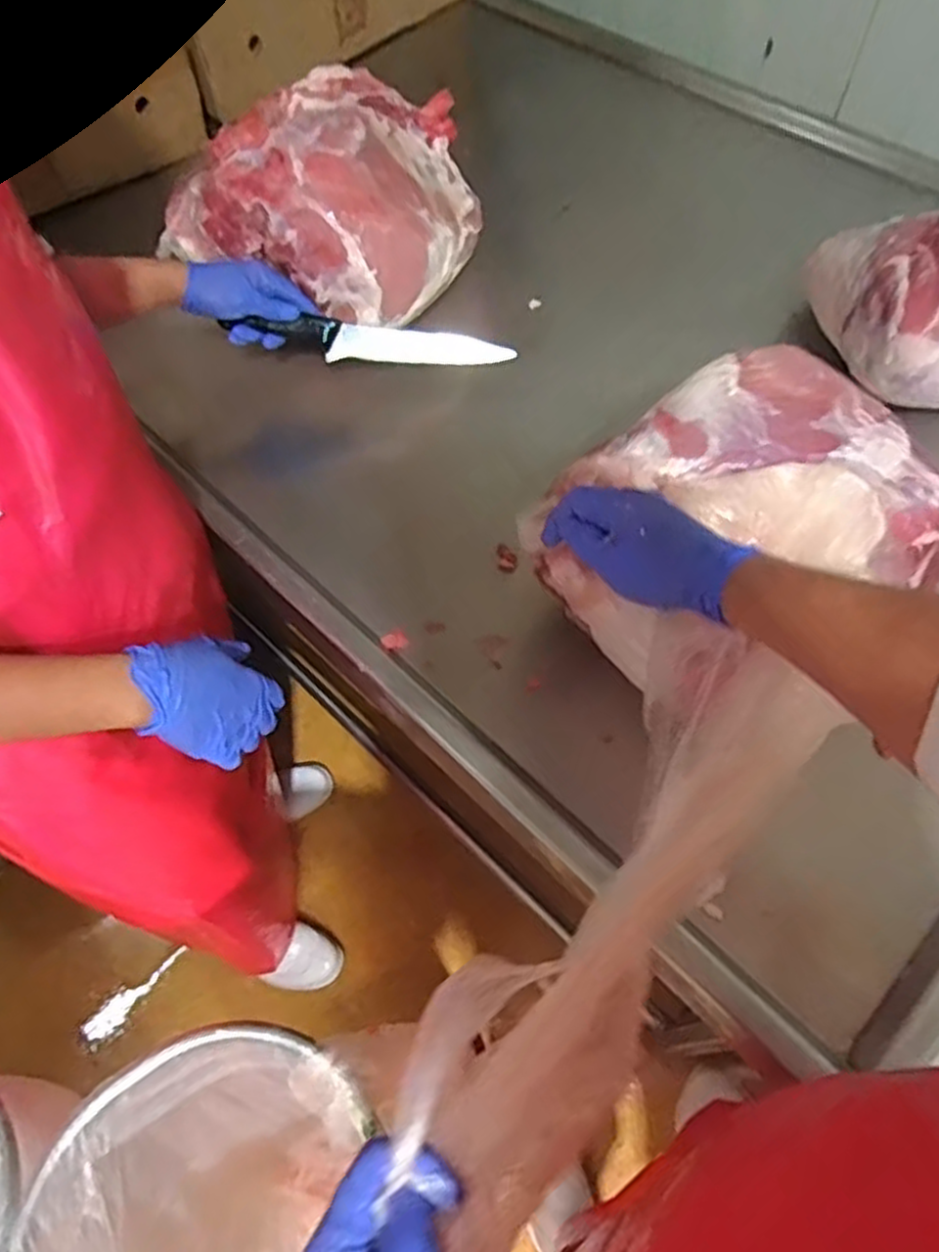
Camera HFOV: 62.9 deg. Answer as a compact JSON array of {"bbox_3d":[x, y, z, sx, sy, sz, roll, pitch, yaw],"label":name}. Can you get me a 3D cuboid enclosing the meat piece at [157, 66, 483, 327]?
[{"bbox_3d":[-0.152,-0.524,0.921,0.278,0.165,0.321,17,62,12],"label":"meat piece"}]

